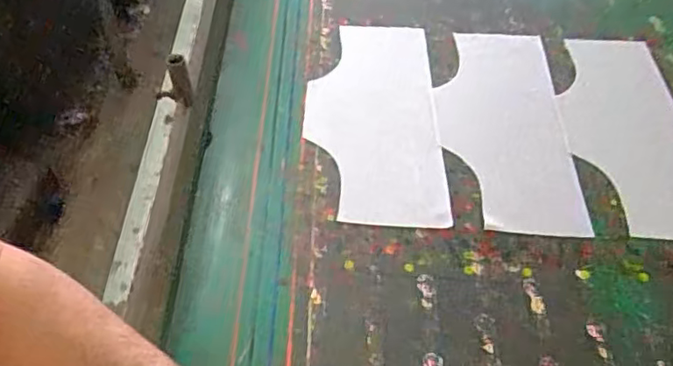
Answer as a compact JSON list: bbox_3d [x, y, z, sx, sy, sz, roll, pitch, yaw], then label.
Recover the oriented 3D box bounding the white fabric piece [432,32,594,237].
[{"bbox_3d":[0.190,-0.080,0.684,0.142,0.012,0.318,4,51,1],"label":"white fabric piece"}]

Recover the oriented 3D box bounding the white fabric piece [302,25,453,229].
[{"bbox_3d":[0.040,-0.083,0.679,0.147,0.009,0.309,2,51,-2],"label":"white fabric piece"}]

